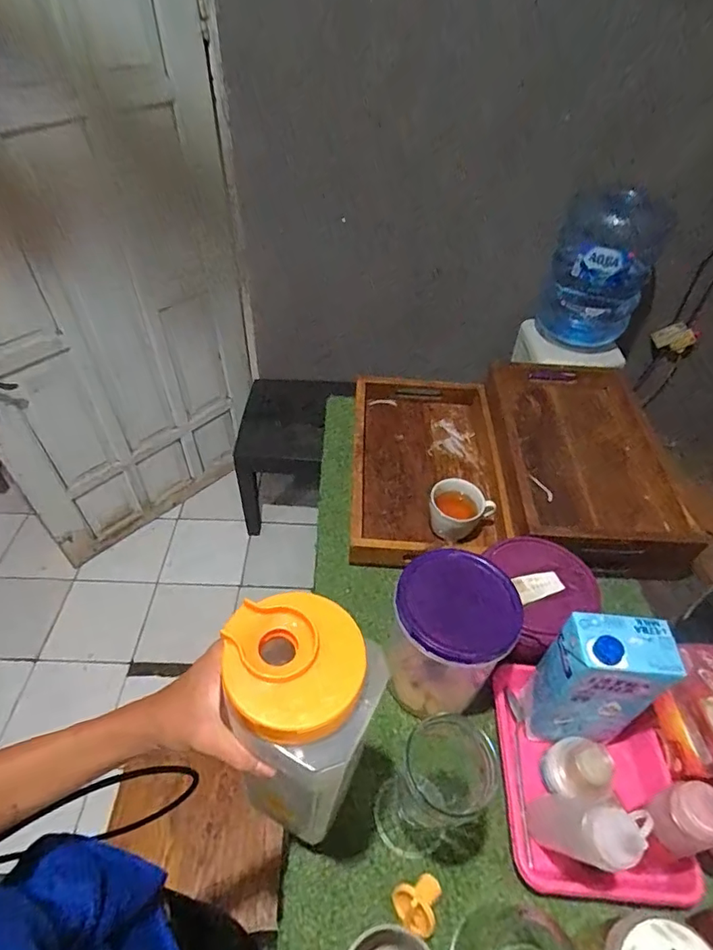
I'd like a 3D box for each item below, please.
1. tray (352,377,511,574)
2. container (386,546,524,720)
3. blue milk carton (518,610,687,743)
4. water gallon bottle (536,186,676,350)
[{"bbox_3d":[0.120,-0.027,0.889,0.247,0.063,0.421,2,47,-1],"label":"tray"},{"bbox_3d":[0.106,0.189,0.598,0.128,0.173,0.125,13,48,9],"label":"container"},{"bbox_3d":[0.252,0.224,0.546,0.099,0.195,0.067,3,47,0],"label":"blue milk carton"},{"bbox_3d":[0.726,-0.631,1.515,0.246,0.426,0.301,16,48,12],"label":"water gallon bottle"}]

